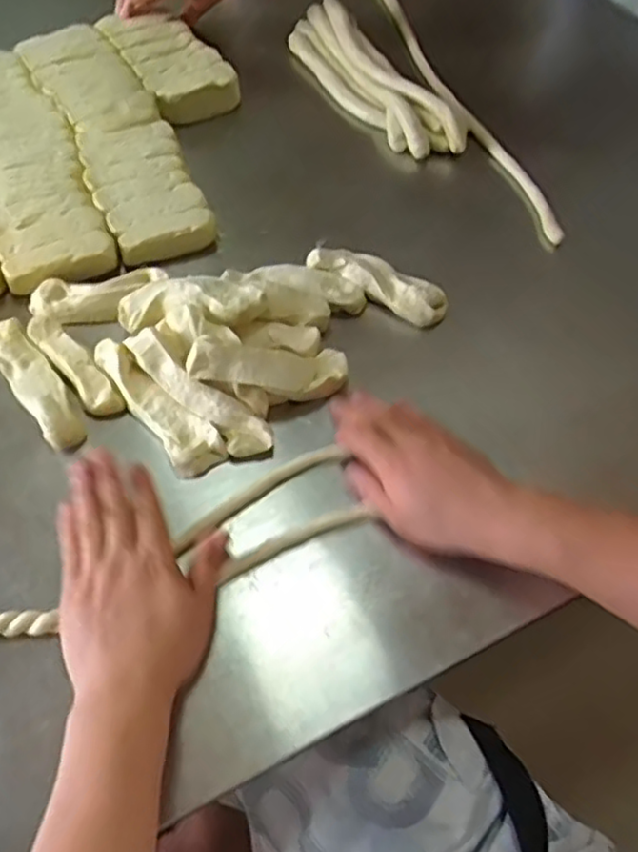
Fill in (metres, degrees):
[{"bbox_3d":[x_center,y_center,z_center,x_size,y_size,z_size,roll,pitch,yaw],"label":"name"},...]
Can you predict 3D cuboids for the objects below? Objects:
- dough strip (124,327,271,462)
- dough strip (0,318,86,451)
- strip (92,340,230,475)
[{"bbox_3d":[-0.103,-0.028,0.572,0.149,0.024,0.034,39,64,5],"label":"dough strip"},{"bbox_3d":[-0.249,-0.038,0.590,0.038,0.027,0.132,-34,66,-21],"label":"dough strip"},{"bbox_3d":[-0.136,-0.023,0.572,0.043,0.026,0.140,-34,66,-20],"label":"strip"}]

